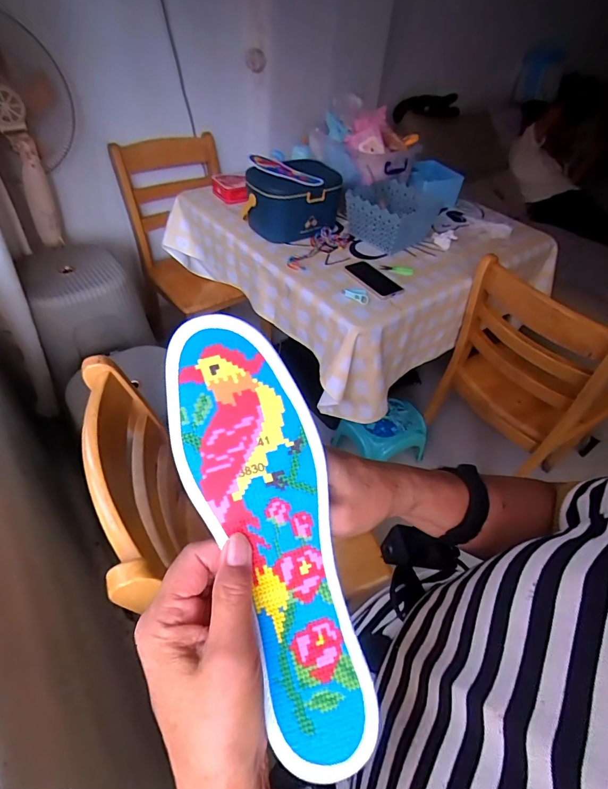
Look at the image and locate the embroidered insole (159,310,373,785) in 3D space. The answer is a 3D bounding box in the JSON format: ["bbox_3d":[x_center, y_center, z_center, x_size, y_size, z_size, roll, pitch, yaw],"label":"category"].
[{"bbox_3d":[-0.016,0.075,0.221,0.070,0.036,0.231,-16,89,-20],"label":"embroidered insole"}]

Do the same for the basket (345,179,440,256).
[{"bbox_3d":[0.290,-0.591,1.303,0.228,0.115,0.304,38,54,26],"label":"basket"}]

